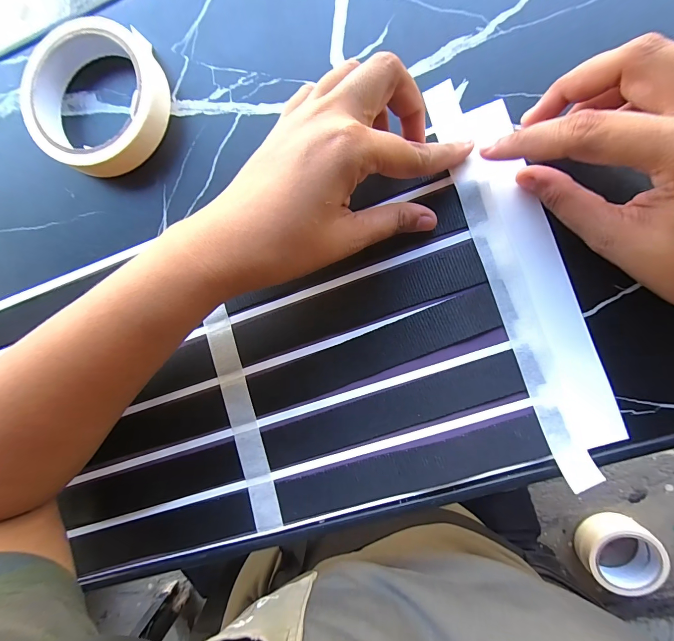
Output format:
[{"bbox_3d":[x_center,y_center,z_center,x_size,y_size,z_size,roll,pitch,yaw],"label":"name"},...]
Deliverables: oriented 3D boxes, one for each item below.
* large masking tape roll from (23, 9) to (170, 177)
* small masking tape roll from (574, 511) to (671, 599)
[{"bbox_3d":[-0.161,-0.146,0.220,0.090,0.024,0.093,0,90,8],"label":"large masking tape roll"},{"bbox_3d":[0.404,0.332,0.471,0.095,0.037,0.096,1,94,8],"label":"small masking tape roll"}]

